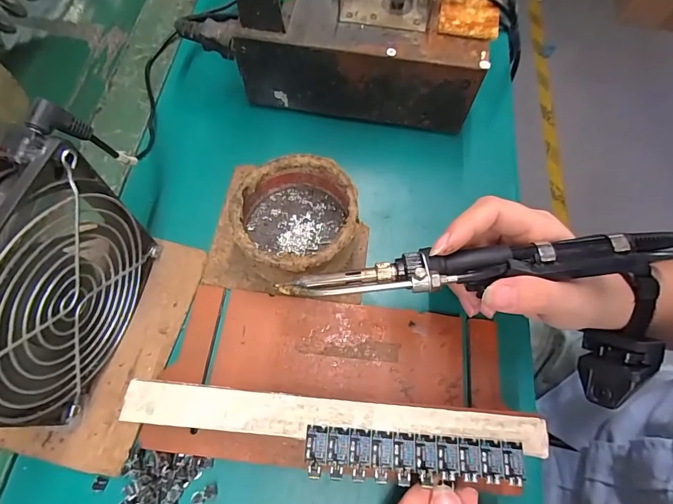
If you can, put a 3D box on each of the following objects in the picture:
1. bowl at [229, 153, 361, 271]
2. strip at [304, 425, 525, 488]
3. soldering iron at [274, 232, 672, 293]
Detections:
[{"bbox_3d":[-0.027,-0.021,0.267,0.078,0.040,0.080,1,67,-2],"label":"bowl"},{"bbox_3d":[0.039,0.103,0.195,0.107,0.005,0.023,3,67,0],"label":"strip"},{"bbox_3d":[0.075,0.006,0.203,0.206,0.019,0.023,-6,67,2],"label":"soldering iron"}]

